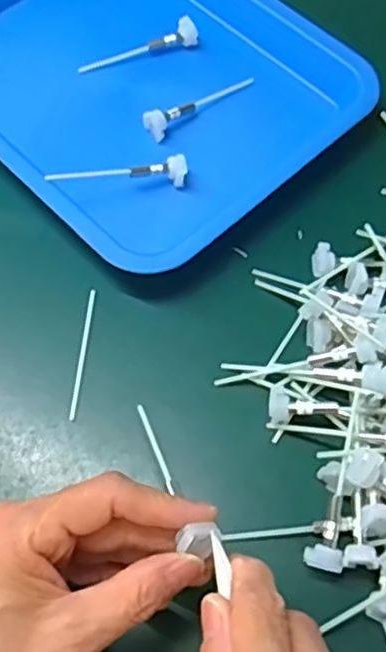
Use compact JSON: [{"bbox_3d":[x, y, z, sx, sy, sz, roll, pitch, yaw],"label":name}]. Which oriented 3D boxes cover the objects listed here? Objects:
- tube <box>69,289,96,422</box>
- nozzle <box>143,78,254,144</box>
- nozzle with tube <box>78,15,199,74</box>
[{"bbox_3d":[-0.062,0.015,0.382,0.004,0.004,0.080,4,64,3],"label":"tube"},{"bbox_3d":[0.004,-0.151,0.455,0.085,0.021,0.014,-36,69,-16],"label":"nozzle"},{"bbox_3d":[-0.039,-0.197,0.480,0.086,0.024,0.012,-17,65,-7],"label":"nozzle with tube"}]

